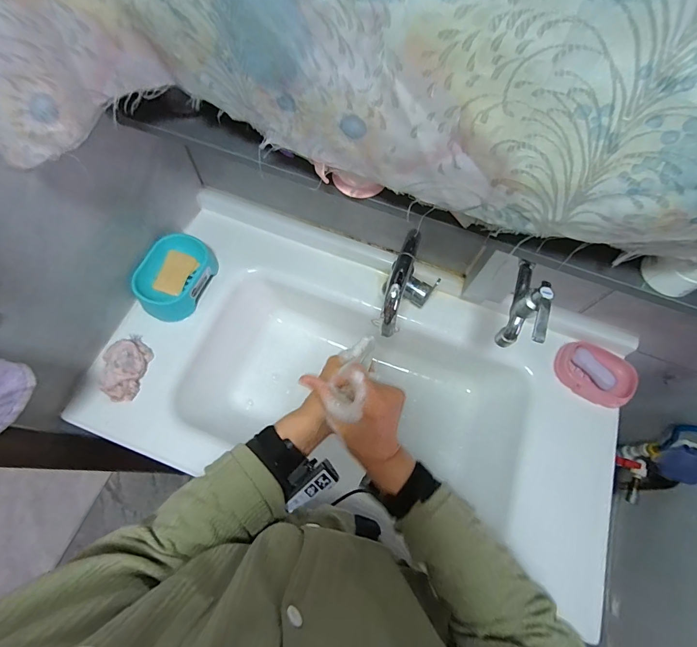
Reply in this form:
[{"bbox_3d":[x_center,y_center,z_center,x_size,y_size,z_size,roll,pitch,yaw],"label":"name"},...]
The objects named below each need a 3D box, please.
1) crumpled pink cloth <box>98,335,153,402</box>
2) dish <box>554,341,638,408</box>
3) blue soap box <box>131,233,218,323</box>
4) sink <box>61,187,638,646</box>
[{"bbox_3d":[-0.389,0.076,0.648,0.057,0.043,0.116,8,68,1],"label":"crumpled pink cloth"},{"bbox_3d":[0.448,0.091,0.679,0.140,0.031,0.100,32,70,10],"label":"dish"},{"bbox_3d":[-0.334,-0.090,0.713,0.109,0.084,0.159,21,68,6],"label":"blue soap box"},{"bbox_3d":[0.026,0.115,0.727,0.889,0.195,0.492,19,68,5],"label":"sink"}]

